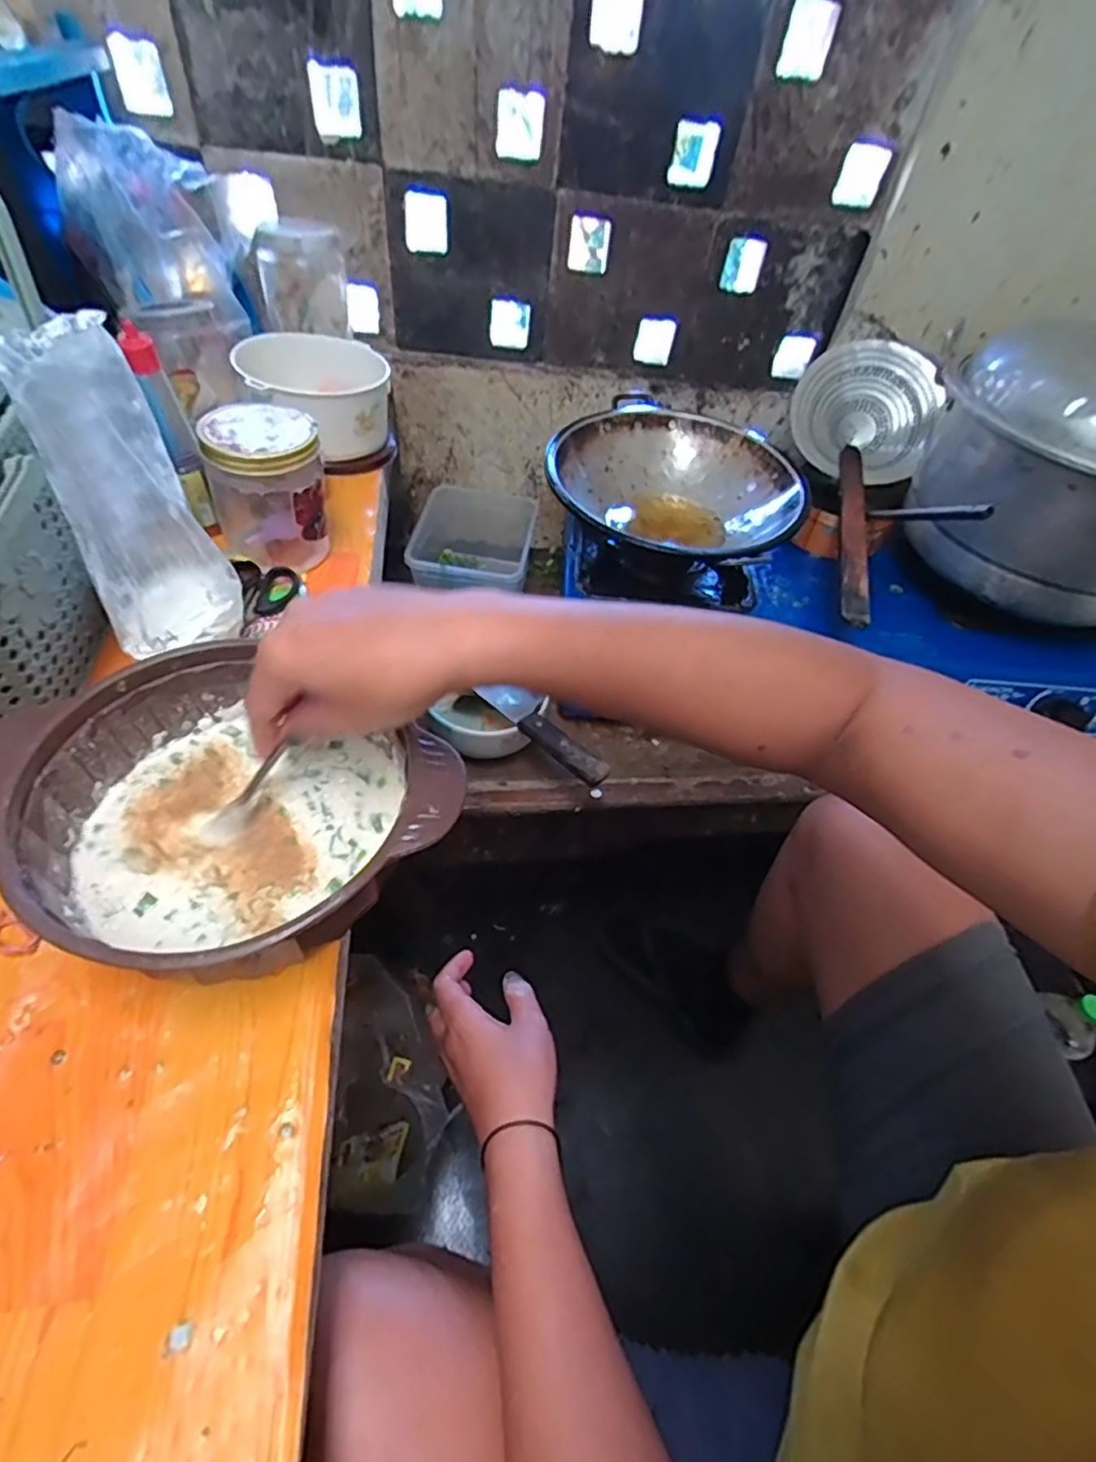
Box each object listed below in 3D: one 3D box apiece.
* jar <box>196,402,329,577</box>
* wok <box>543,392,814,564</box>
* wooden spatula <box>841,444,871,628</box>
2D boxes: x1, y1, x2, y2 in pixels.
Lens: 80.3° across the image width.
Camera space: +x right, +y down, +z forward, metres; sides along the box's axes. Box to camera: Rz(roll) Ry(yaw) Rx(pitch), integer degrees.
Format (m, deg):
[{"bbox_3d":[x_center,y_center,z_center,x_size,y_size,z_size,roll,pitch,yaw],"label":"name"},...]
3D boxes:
[{"bbox_3d":[-0.236,-0.203,0.550,0.087,0.117,0.095,3,49,-4],"label":"jar"},{"bbox_3d":[0.158,-0.298,0.822,0.304,0.082,0.327,23,51,13],"label":"wok"},{"bbox_3d":[0.385,-0.258,0.811,0.038,0.017,0.389,16,50,7],"label":"wooden spatula"}]

